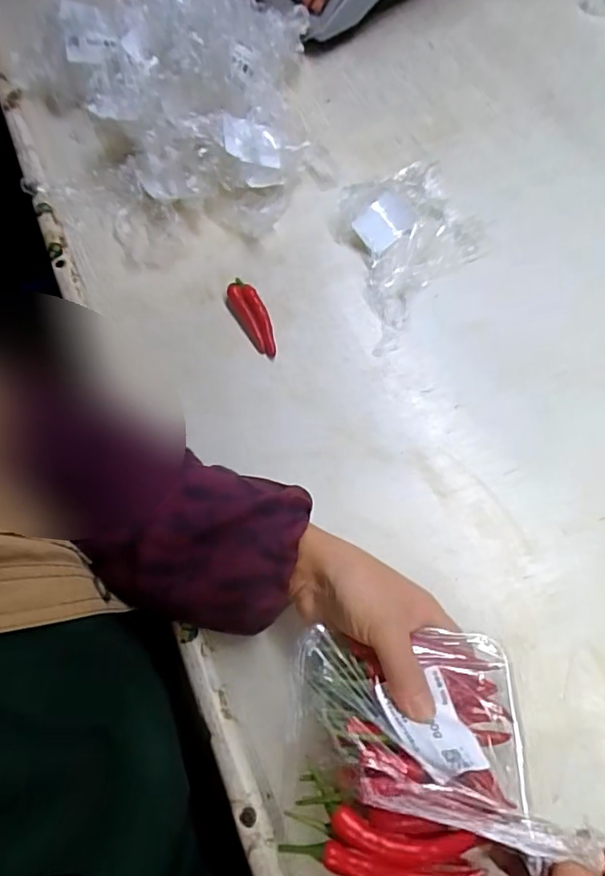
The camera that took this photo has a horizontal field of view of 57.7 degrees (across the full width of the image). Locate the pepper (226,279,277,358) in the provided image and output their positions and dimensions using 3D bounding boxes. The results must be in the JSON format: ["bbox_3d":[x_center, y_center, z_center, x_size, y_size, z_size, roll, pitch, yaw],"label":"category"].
[{"bbox_3d":[-0.043,-0.109,0.488,0.024,0.014,0.084,-27,68,-9],"label":"pepper"}]

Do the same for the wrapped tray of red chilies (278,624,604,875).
[{"bbox_3d":[0.062,0.175,0.301,0.130,0.035,0.127,2,47,0],"label":"wrapped tray of red chilies"}]

